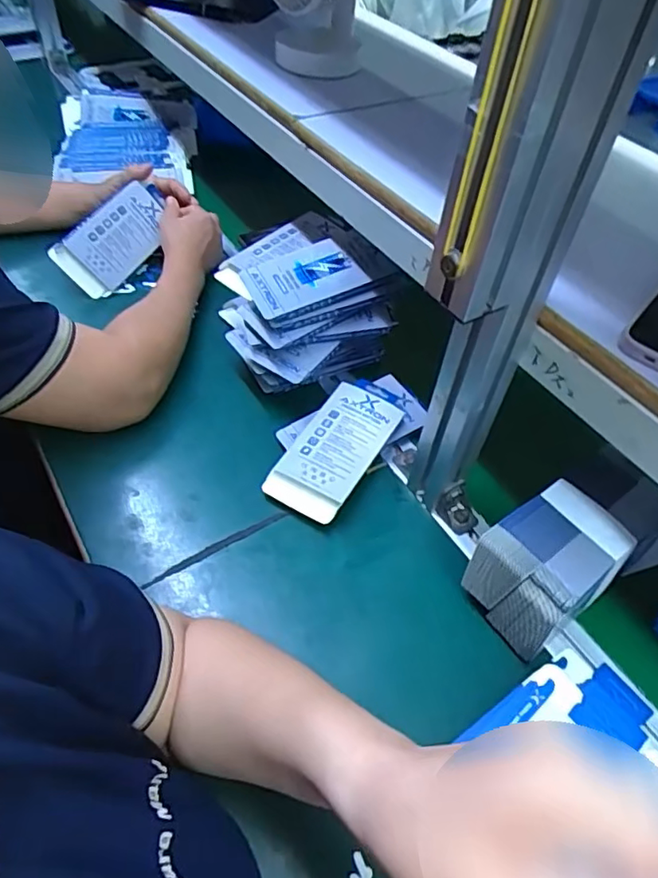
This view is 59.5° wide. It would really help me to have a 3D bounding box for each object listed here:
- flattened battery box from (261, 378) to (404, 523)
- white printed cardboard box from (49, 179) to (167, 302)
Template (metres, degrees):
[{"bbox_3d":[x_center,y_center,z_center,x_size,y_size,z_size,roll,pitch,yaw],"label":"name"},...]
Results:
[{"bbox_3d":[0.012,0.005,0.588,0.080,0.014,0.169,27,59,20],"label":"flattened battery box"},{"bbox_3d":[-0.282,-0.260,0.762,0.151,0.082,0.011,-49,28,-18],"label":"white printed cardboard box"}]

